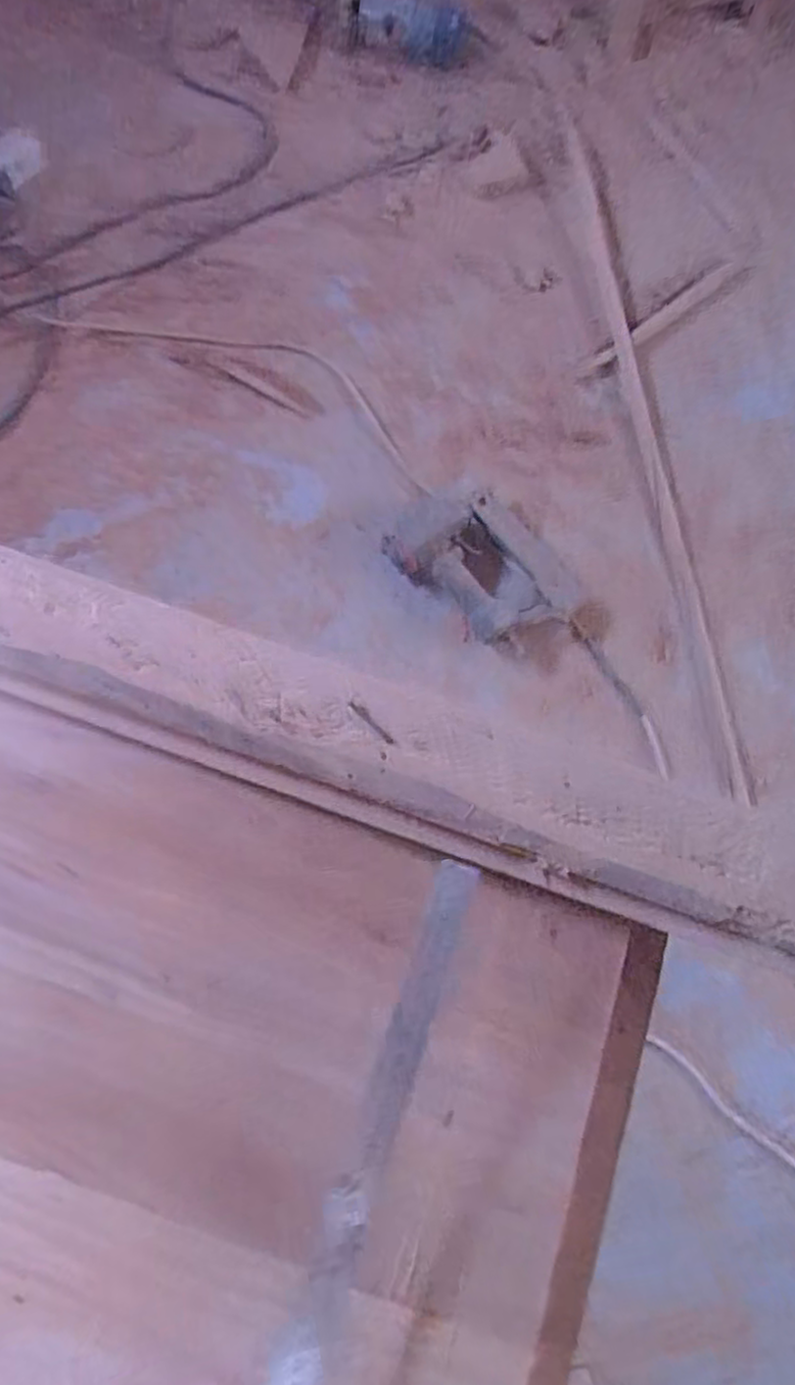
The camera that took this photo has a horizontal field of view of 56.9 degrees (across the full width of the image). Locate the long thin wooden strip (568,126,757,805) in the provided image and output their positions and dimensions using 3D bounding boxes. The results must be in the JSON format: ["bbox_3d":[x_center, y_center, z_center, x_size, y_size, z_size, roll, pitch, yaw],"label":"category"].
[{"bbox_3d":[0.369,-0.392,1.056,0.040,0.014,1.096,-6,73,-4],"label":"long thin wooden strip"}]

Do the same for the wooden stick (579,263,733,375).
[{"bbox_3d":[0.398,-0.574,1.122,0.316,0.010,0.021,-38,77,-13],"label":"wooden stick"}]

